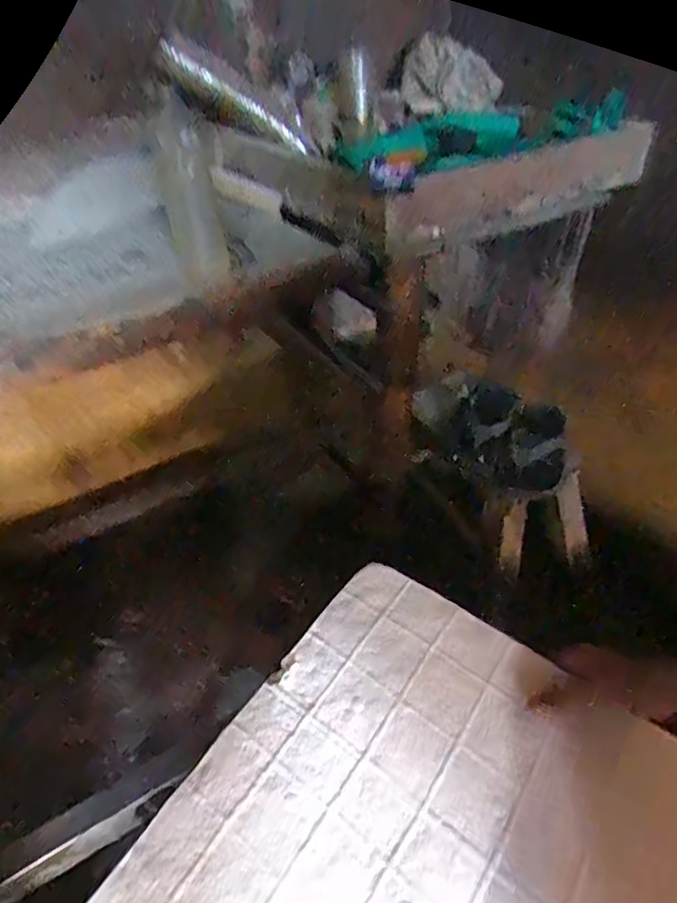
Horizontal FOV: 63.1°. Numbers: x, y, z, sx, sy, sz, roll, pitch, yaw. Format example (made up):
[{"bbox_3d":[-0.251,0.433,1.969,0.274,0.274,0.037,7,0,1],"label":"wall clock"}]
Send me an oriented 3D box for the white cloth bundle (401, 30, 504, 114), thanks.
[{"bbox_3d":[0.195,-0.652,0.962,0.167,0.111,0.100,5,44,6],"label":"white cloth bundle"}]

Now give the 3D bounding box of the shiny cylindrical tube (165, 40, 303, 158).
[{"bbox_3d":[-0.166,-0.577,0.899,0.263,0.021,0.019,30,43,-14],"label":"shiny cylindrical tube"}]

